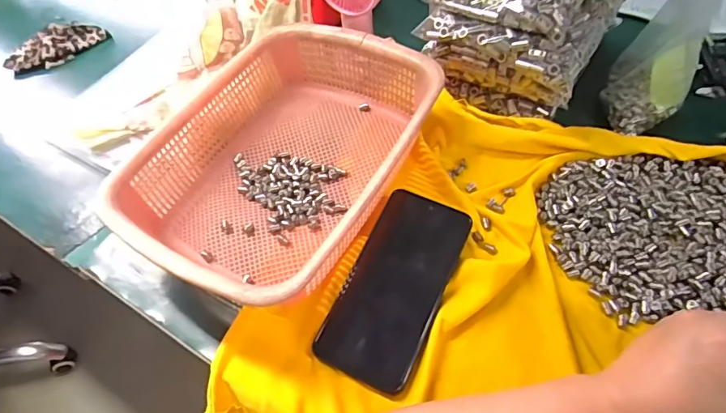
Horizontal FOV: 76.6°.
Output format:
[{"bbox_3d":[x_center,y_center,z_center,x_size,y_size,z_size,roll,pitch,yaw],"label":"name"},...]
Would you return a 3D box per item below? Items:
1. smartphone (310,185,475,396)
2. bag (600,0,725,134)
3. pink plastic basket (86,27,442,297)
[{"bbox_3d":[0.027,0.063,0.382,0.076,0.008,0.161,21,67,15],"label":"smartphone"},{"bbox_3d":[0.299,-0.165,0.437,0.071,0.190,0.077,29,41,21],"label":"bag"},{"bbox_3d":[-0.069,-0.049,0.435,0.217,0.070,0.296,22,60,21],"label":"pink plastic basket"}]

